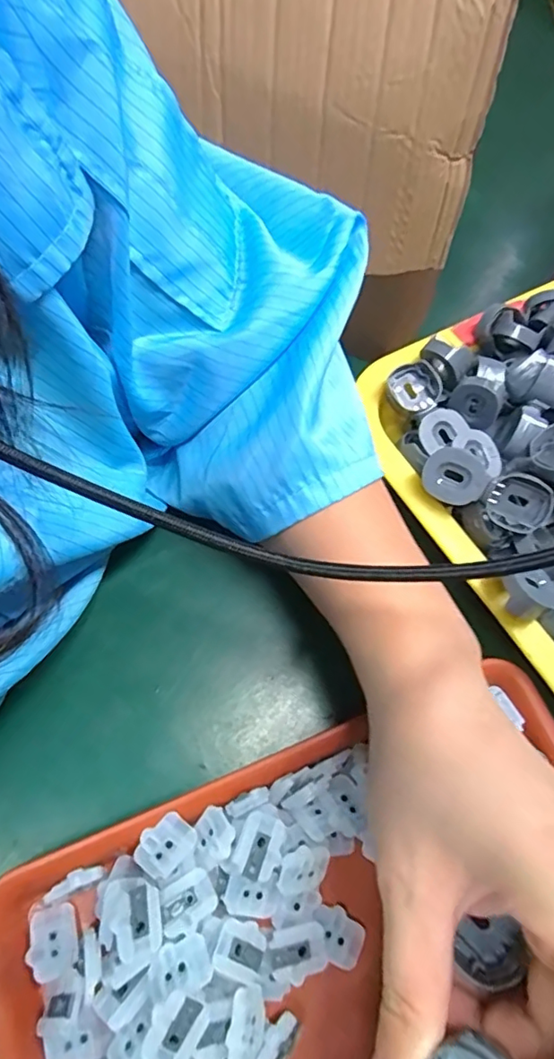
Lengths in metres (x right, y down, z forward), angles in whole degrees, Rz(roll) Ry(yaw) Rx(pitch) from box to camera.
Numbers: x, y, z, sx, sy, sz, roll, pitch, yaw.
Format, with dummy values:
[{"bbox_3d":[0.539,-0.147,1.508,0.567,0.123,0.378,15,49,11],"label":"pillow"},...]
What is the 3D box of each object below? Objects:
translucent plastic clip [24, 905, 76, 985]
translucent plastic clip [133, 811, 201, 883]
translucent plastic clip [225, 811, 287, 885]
[{"bbox_3d":[-0.082,0.150,0.196,0.016,0.004,0.022,-4,66,-9],"label":"translucent plastic clip"},{"bbox_3d":[-0.042,0.118,0.203,0.017,0.006,0.021,37,66,10],"label":"translucent plastic clip"},{"bbox_3d":[-0.007,0.120,0.206,0.017,0.006,0.022,21,64,3],"label":"translucent plastic clip"}]

